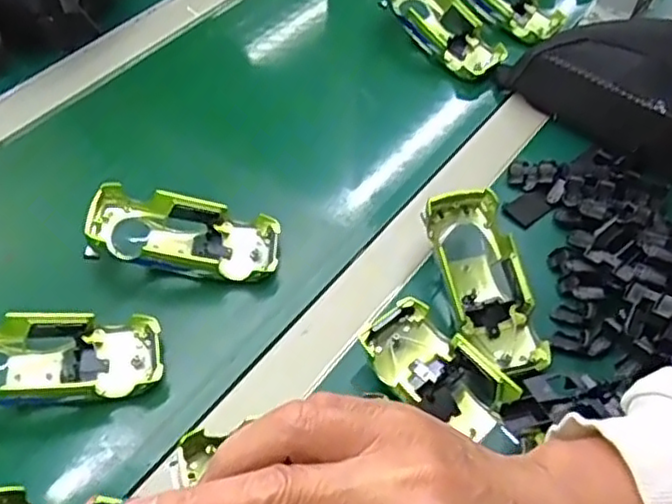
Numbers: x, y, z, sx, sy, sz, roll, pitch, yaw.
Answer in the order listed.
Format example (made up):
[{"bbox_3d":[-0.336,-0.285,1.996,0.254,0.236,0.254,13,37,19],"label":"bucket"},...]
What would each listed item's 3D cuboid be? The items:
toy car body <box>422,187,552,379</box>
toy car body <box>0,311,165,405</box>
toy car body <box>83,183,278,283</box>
[{"bbox_3d":[0.100,0.025,0.472,0.055,0.048,0.134,-13,67,-11],"label":"toy car body"},{"bbox_3d":[-0.181,0.070,0.431,0.133,0.038,0.056,0,50,-17],"label":"toy car body"},{"bbox_3d":[-0.109,-0.011,0.491,0.133,0.031,0.057,12,50,-10],"label":"toy car body"}]

